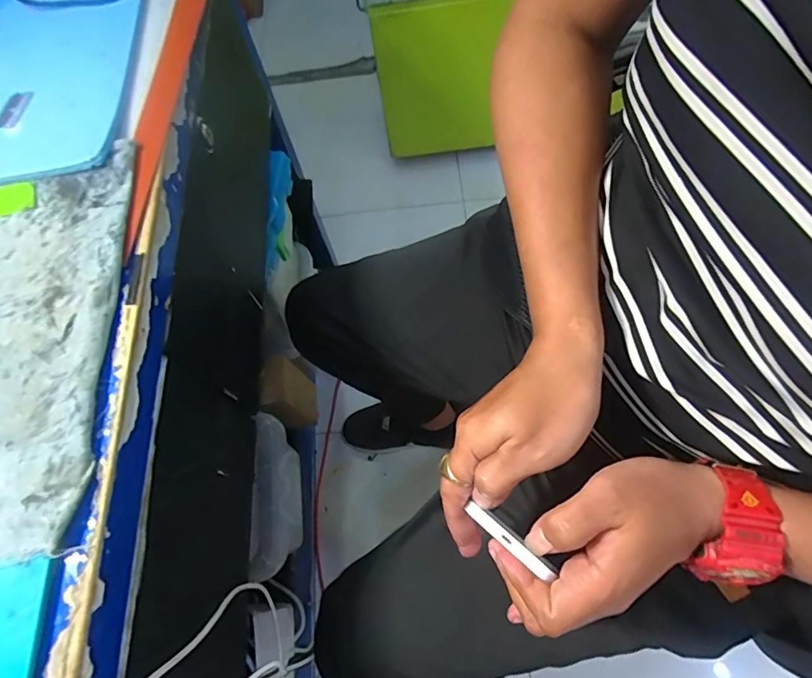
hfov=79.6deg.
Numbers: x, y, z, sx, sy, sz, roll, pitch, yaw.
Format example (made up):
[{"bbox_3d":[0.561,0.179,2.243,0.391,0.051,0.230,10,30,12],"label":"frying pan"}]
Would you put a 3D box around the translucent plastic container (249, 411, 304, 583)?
[{"bbox_3d":[-0.186,0.224,0.713,0.051,0.072,0.224,-7,64,3],"label":"translucent plastic container"}]

